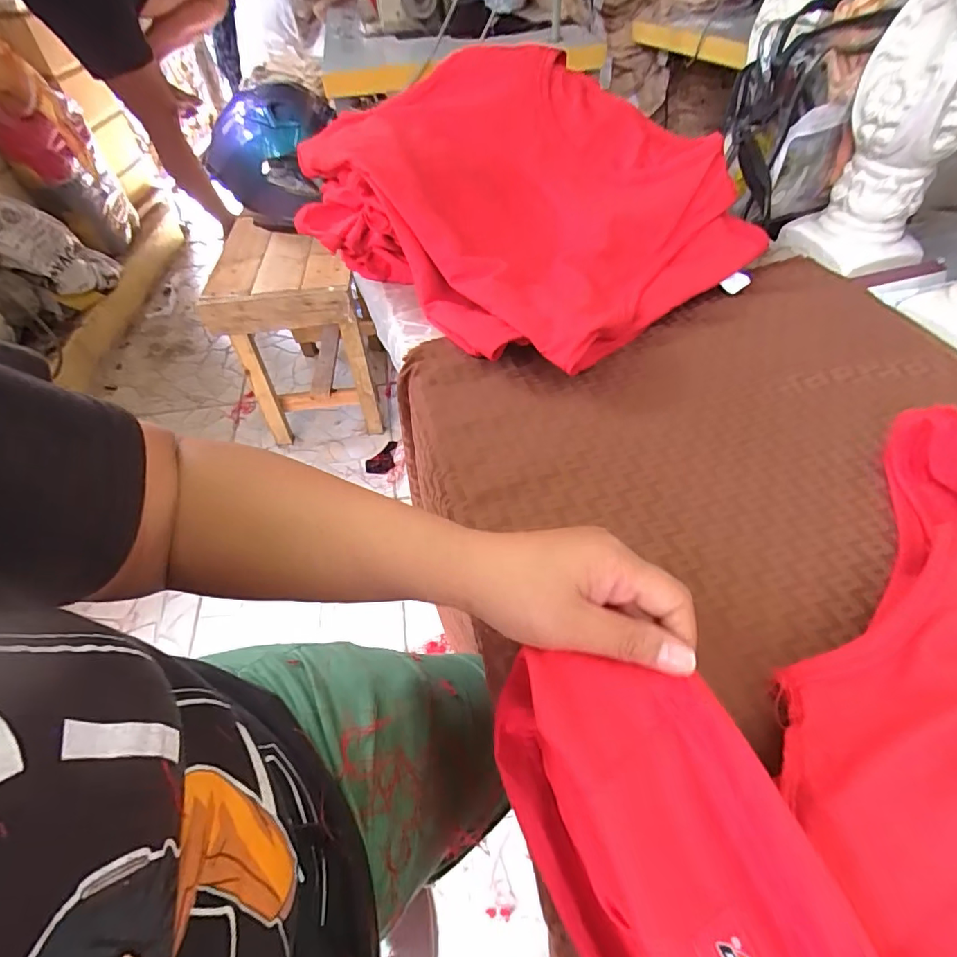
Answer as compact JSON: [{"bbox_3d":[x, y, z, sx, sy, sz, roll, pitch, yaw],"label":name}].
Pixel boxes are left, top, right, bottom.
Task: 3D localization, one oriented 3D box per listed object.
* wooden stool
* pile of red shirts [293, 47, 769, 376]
[{"bbox_3d":[-0.402,-0.332,1.202,0.293,0.416,0.292,-4,50,-1],"label":"wooden stool"},{"bbox_3d":[0.040,-0.323,0.555,0.454,0.136,0.357,37,62,26],"label":"pile of red shirts"}]

